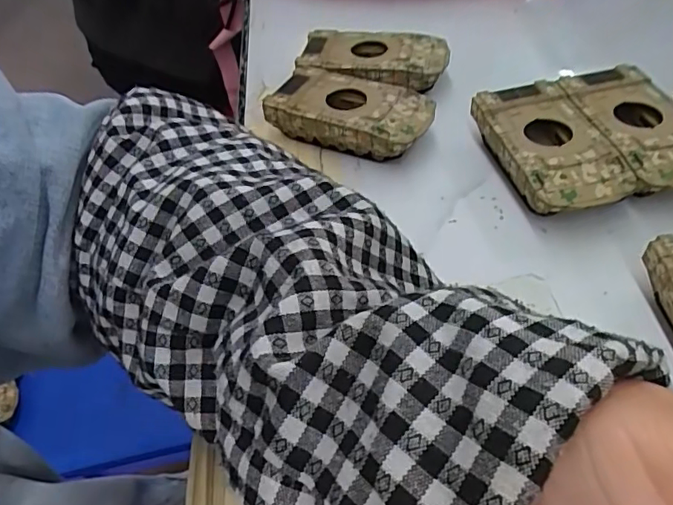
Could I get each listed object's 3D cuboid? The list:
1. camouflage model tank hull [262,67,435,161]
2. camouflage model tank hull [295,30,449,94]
[{"bbox_3d":[0.009,-0.083,0.332,0.092,0.027,0.052,18,52,22],"label":"camouflage model tank hull"},{"bbox_3d":[0.025,-0.123,0.367,0.092,0.029,0.050,7,48,13],"label":"camouflage model tank hull"}]

